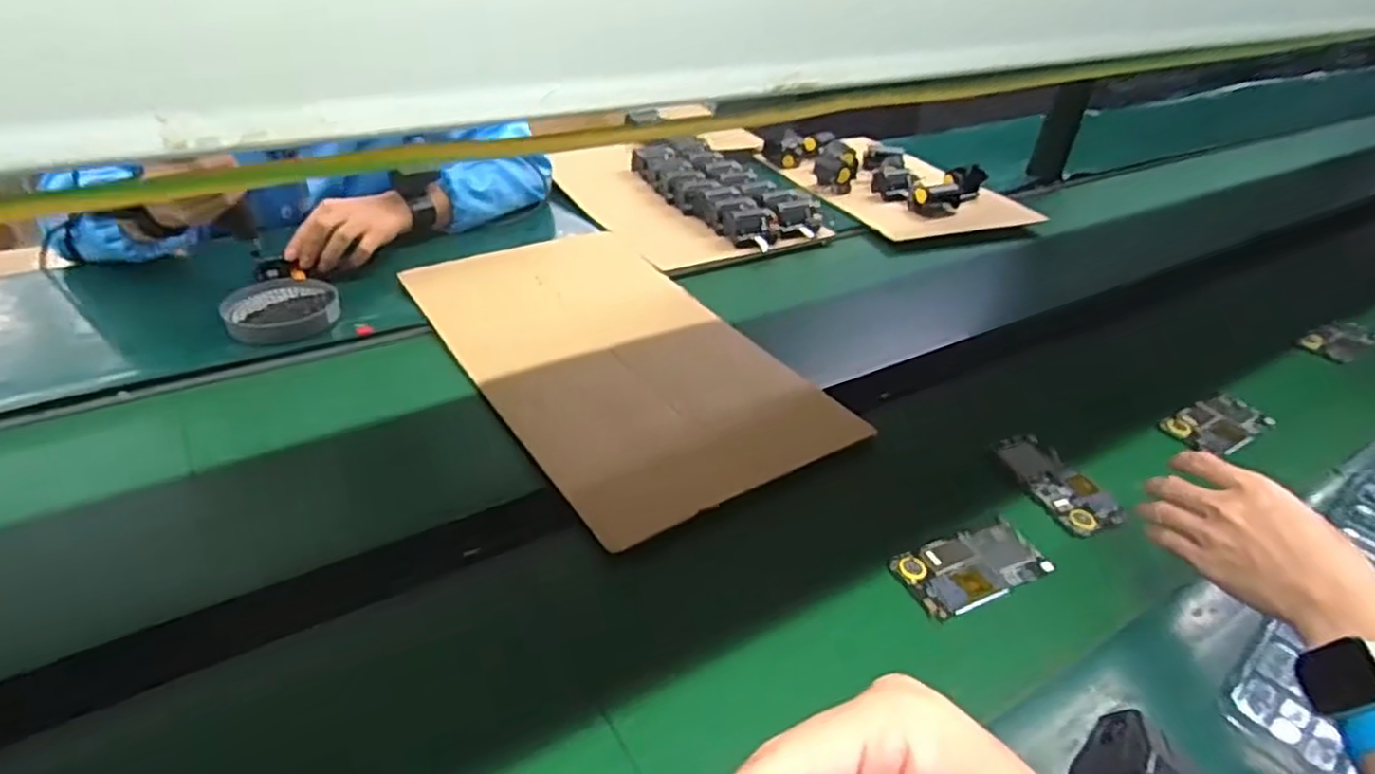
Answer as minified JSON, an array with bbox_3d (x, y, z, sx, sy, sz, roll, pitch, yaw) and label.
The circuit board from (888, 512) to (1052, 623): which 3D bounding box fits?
[{"bbox_3d":[0.233,0.144,0.607,0.127,0.008,0.067,-12,39,-22],"label":"circuit board"}]

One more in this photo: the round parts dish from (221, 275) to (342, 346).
[{"bbox_3d":[-0.449,-0.087,0.835,0.112,0.023,0.112,-17,41,-28],"label":"round parts dish"}]

